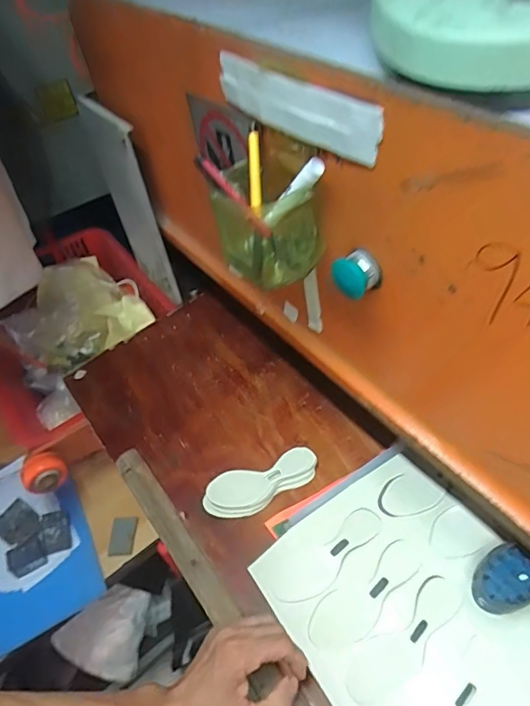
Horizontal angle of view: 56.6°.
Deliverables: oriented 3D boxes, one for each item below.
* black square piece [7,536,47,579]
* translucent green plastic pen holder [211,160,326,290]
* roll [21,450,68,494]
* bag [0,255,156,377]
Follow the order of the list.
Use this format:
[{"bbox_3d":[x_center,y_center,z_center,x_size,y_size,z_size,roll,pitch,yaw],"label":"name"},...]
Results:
[{"bbox_3d":[-0.381,0.327,0.788,0.052,0.027,0.040,-24,45,-20],"label":"black square piece"},{"bbox_3d":[0.002,-0.111,0.443,0.085,0.090,0.085,-9,42,-5],"label":"translucent green plastic pen holder"},{"bbox_3d":[-0.329,0.176,0.731,0.059,0.053,0.040,-35,50,-30],"label":"roll"},{"bbox_3d":[-0.397,-0.081,1.050,0.272,0.119,0.253,-18,43,-14],"label":"bag"}]

